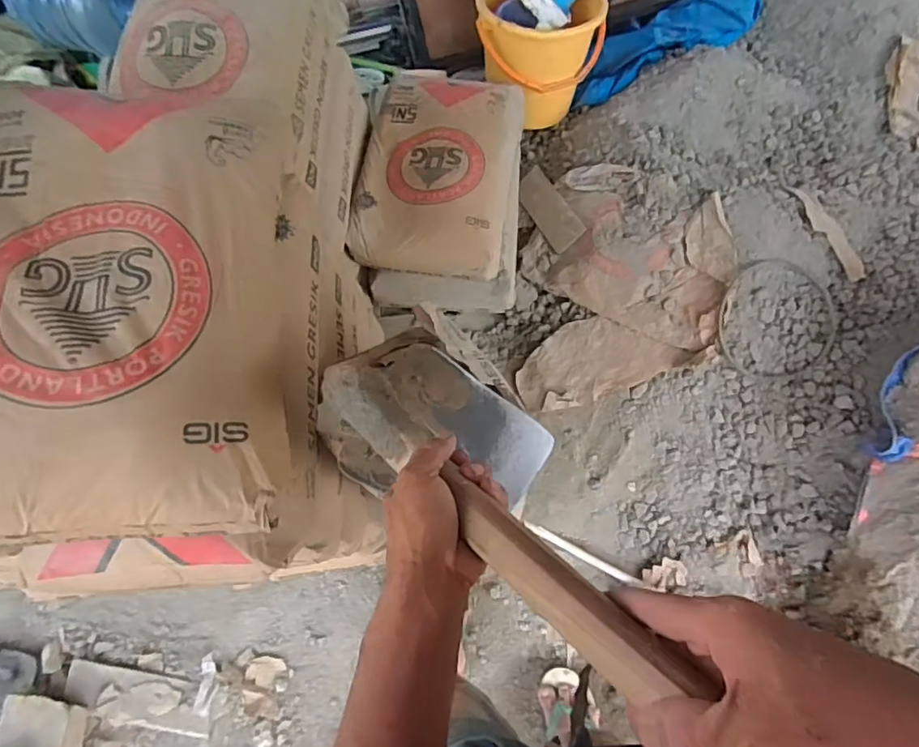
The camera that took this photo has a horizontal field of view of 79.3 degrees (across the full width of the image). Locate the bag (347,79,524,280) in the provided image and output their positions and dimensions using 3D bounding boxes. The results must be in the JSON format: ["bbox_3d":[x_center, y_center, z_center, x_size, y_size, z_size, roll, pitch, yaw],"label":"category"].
[{"bbox_3d":[-0.050,-0.526,1.424,0.389,0.136,0.605,5,69,6],"label":"bag"}]

